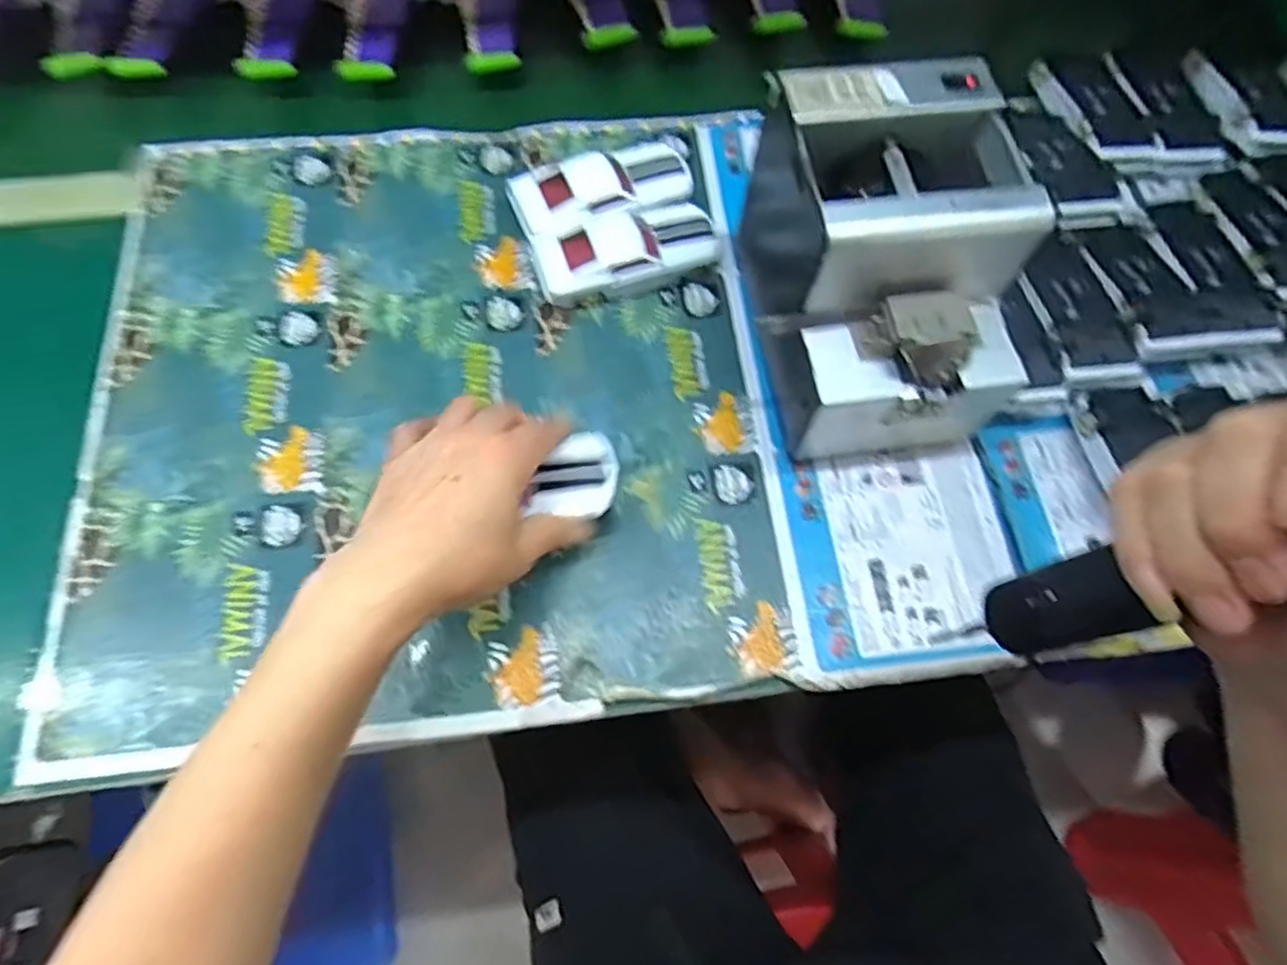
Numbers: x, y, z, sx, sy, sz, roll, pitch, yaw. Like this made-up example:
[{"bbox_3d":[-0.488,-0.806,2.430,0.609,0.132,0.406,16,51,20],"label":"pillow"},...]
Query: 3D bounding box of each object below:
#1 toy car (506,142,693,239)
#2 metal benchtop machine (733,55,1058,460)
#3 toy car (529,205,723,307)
[{"bbox_3d":[-0.029,-0.215,0.517,0.131,0.039,0.066,-27,70,-13],"label":"toy car"},{"bbox_3d":[0.146,-0.125,0.424,0.136,0.140,0.181,-8,67,-6],"label":"metal benchtop machine"},{"bbox_3d":[-0.011,-0.163,0.496,0.128,0.034,0.058,-19,68,-10],"label":"toy car"}]

